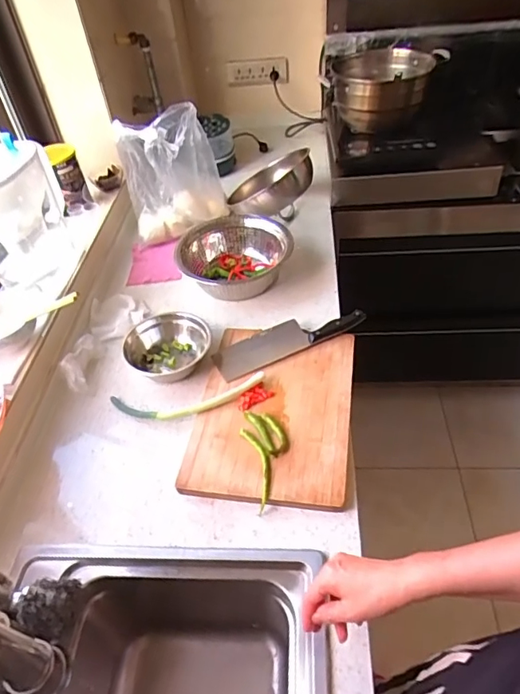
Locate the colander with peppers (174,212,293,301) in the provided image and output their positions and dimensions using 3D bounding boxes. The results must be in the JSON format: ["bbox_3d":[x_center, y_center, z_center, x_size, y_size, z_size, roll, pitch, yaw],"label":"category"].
[{"bbox_3d":[-0.055,-0.206,1.110,0.241,0.093,0.229,-16,45,-10],"label":"colander with peppers"}]

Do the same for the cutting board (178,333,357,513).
[{"bbox_3d":[0.026,0.102,0.860,0.253,0.030,0.346,4,45,10],"label":"cutting board"}]

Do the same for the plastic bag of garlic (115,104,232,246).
[{"bbox_3d":[-0.215,-0.431,1.249,0.232,0.254,0.168,-14,45,-8],"label":"plastic bag of garlic"}]

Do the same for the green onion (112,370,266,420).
[{"bbox_3d":[-0.129,0.094,0.875,0.275,0.031,0.071,-5,44,0],"label":"green onion"}]

